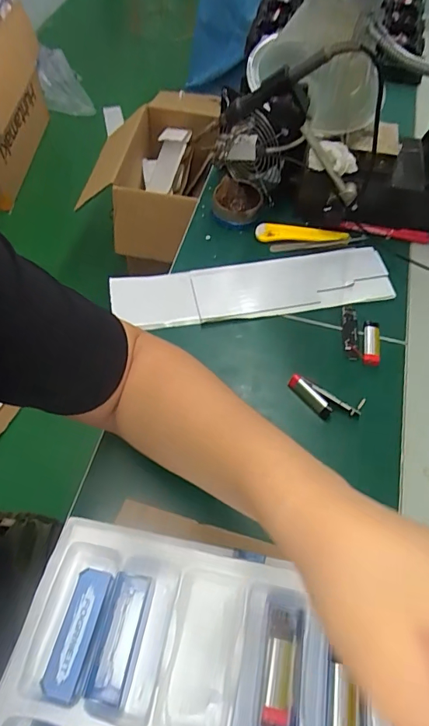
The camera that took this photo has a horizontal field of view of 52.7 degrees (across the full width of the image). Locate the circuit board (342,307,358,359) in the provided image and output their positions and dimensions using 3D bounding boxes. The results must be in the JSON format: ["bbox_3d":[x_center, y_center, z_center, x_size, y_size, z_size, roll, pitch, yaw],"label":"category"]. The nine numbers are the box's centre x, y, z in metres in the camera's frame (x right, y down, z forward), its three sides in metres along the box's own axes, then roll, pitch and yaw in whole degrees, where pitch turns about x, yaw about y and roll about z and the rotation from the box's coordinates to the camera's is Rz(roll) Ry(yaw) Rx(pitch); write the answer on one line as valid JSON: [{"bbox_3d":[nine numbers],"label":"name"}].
[{"bbox_3d":[0.156,-0.035,0.499,0.016,0.004,0.066,3,67,8],"label":"circuit board"}]

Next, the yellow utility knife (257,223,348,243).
[{"bbox_3d":[0.115,-0.170,0.565,0.120,0.008,0.023,0,60,-3],"label":"yellow utility knife"}]

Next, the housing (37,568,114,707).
[{"bbox_3d":[-0.098,0.194,0.312,0.023,0.023,0.081,13,60,4],"label":"housing"}]

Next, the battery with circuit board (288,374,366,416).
[{"bbox_3d":[0.114,0.038,0.449,0.078,0.014,0.028,20,61,8],"label":"battery with circuit board"}]

